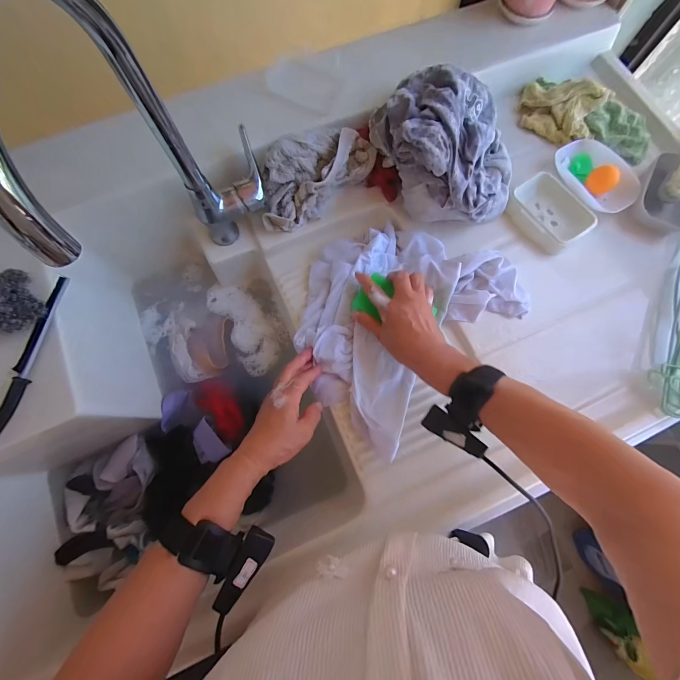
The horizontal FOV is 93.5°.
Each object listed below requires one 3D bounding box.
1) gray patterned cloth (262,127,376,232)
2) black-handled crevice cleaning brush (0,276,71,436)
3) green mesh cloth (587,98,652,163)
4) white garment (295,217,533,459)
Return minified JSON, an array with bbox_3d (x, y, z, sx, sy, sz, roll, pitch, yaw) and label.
[{"bbox_3d":[-0.035,-0.232,0.455,0.176,0.078,0.073,-29,77,-8],"label":"gray patterned cloth"},{"bbox_3d":[-0.343,0.032,0.348,0.022,0.020,0.212,12,75,3],"label":"black-handled crevice cleaning brush"},{"bbox_3d":[0.446,-0.334,0.507,0.106,0.024,0.070,36,78,8],"label":"green mesh cloth"},{"bbox_3d":[0.070,-0.044,0.439,0.249,0.038,0.293,44,79,10],"label":"white garment"}]

